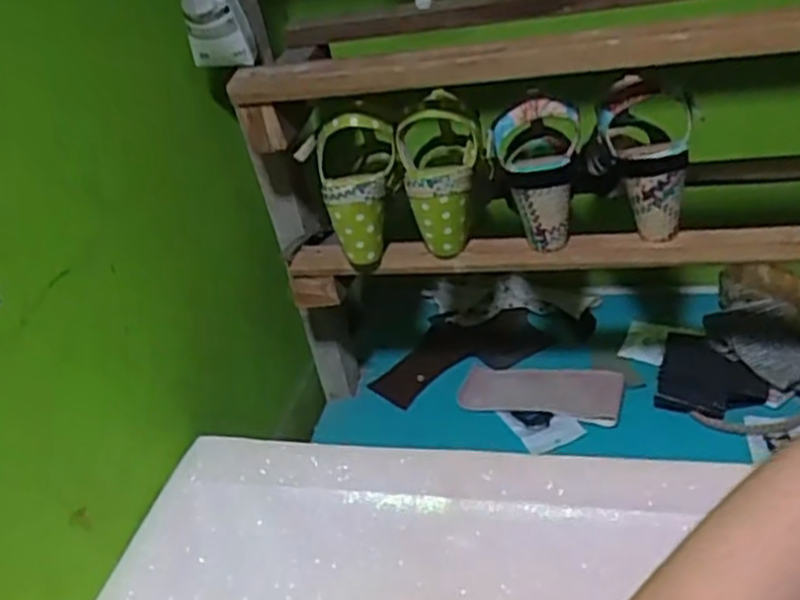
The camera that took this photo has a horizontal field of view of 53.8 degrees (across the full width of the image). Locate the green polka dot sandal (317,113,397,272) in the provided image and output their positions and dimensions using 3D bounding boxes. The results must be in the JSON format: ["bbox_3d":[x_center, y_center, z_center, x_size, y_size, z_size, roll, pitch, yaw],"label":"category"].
[{"bbox_3d":[-0.036,-0.107,0.773,0.078,0.145,0.076,-11,32,2],"label":"green polka dot sandal"}]

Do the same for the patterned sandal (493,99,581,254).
[{"bbox_3d":[0.127,-0.117,0.730,0.079,0.135,0.071,-5,33,11],"label":"patterned sandal"}]

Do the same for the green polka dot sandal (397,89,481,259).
[{"bbox_3d":[0.044,-0.114,0.751,0.077,0.138,0.063,-11,32,3],"label":"green polka dot sandal"}]

